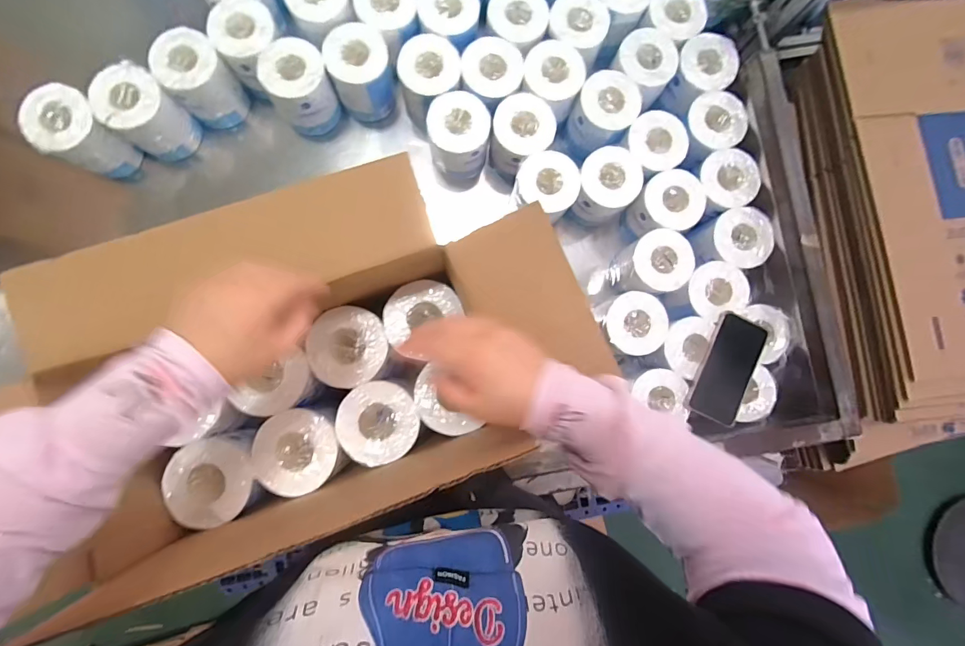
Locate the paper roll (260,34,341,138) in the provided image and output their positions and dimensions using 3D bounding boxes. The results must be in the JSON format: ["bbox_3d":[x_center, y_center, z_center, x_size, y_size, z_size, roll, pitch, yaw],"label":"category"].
[{"bbox_3d":[-0.300,-0.387,0.694,0.094,0.142,0.087,0,86,-4],"label":"paper roll"}]

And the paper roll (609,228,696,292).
[{"bbox_3d":[0.284,-0.093,0.707,0.098,0.120,0.095,0,86,-4],"label":"paper roll"}]

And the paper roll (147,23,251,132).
[{"bbox_3d":[-0.459,-0.395,0.677,0.096,0.117,0.095,0,86,-4],"label":"paper roll"}]

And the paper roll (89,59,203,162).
[{"bbox_3d":[-0.544,-0.337,0.676,0.091,0.122,0.101,44,84,-1],"label":"paper roll"}]

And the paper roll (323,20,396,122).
[{"bbox_3d":[-0.202,-0.420,0.703,0.092,0.121,0.100,0,86,-4],"label":"paper roll"}]

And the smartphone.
[{"bbox_3d":[0.384,0.072,0.644,0.080,0.015,0.164,24,85,-3],"label":"smartphone"}]

